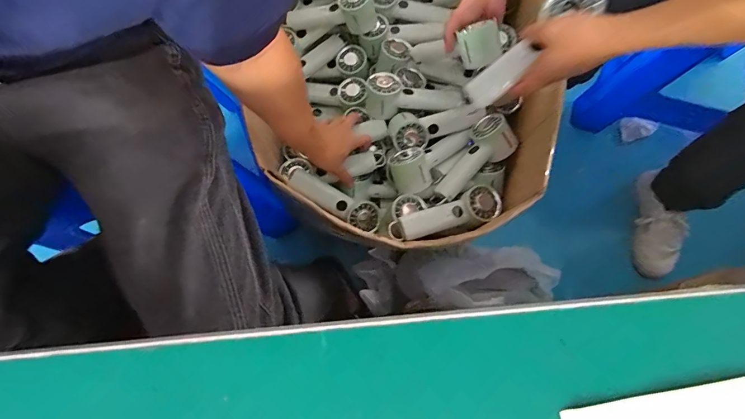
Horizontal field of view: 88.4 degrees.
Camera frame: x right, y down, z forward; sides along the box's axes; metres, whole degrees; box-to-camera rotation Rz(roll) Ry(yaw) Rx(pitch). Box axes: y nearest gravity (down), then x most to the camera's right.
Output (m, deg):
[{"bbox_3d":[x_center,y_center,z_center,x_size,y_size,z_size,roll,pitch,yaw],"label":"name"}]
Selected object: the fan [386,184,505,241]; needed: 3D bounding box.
[{"bbox_3d":[0.123,0.015,0.646,0.195,0.046,0.064,-23,80,-4],"label":"fan"}]

